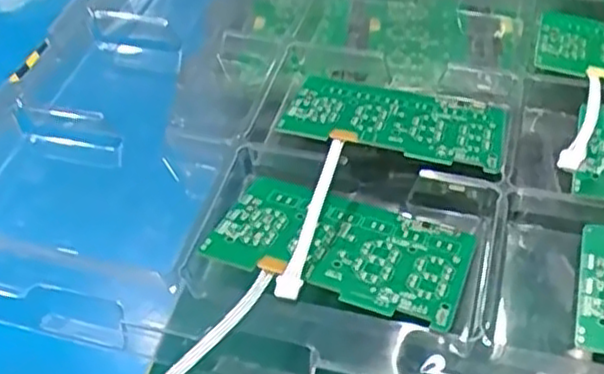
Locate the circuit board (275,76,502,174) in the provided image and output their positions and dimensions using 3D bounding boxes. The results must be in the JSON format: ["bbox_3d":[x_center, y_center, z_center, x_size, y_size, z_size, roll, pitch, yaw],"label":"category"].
[{"bbox_3d":[0.059,-0.042,0.441,0.129,0.004,0.080,12,35,10],"label":"circuit board"}]

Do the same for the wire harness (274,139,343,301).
[{"bbox_3d":[0.007,0.014,0.381,0.012,0.017,0.111,9,41,15],"label":"wire harness"}]

